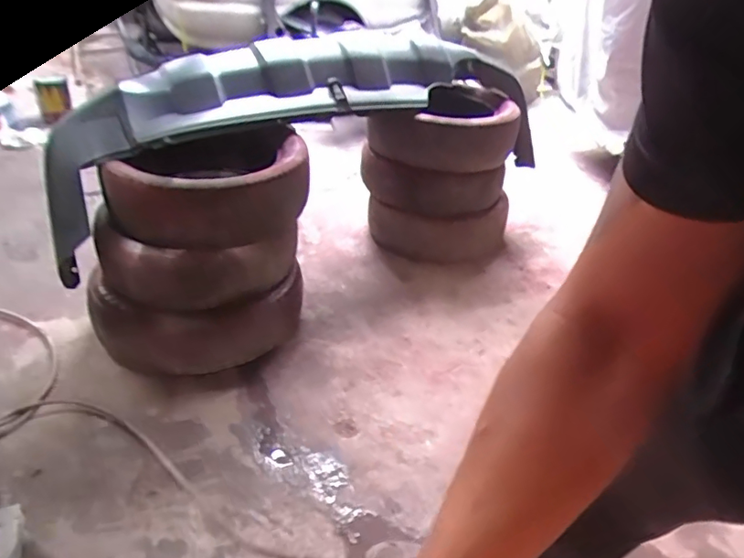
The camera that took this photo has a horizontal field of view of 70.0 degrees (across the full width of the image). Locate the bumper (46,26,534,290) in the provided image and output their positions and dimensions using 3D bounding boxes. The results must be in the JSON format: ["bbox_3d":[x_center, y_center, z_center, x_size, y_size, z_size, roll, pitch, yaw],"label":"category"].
[{"bbox_3d":[-0.212,-0.552,1.772,1.647,0.431,0.628,-18,41,-29],"label":"bumper"}]

